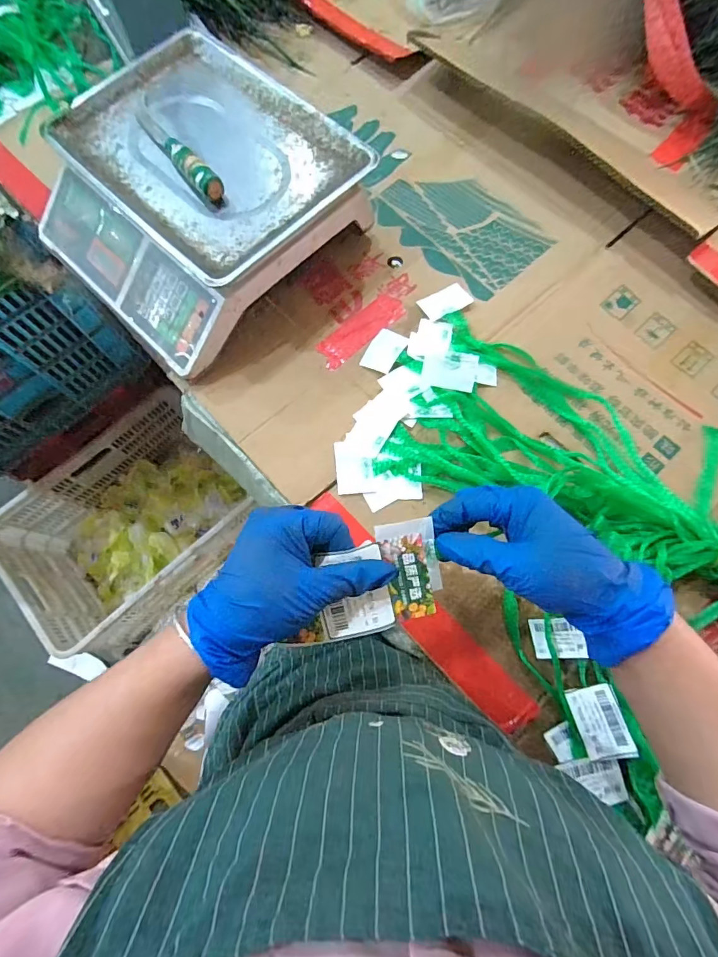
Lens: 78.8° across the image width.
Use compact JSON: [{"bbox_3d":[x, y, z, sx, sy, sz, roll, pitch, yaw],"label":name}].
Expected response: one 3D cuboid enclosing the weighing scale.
[{"bbox_3d":[-0.207,-0.342,0.537,0.330,0.107,0.311,43,80,13],"label":"weighing scale"}]

